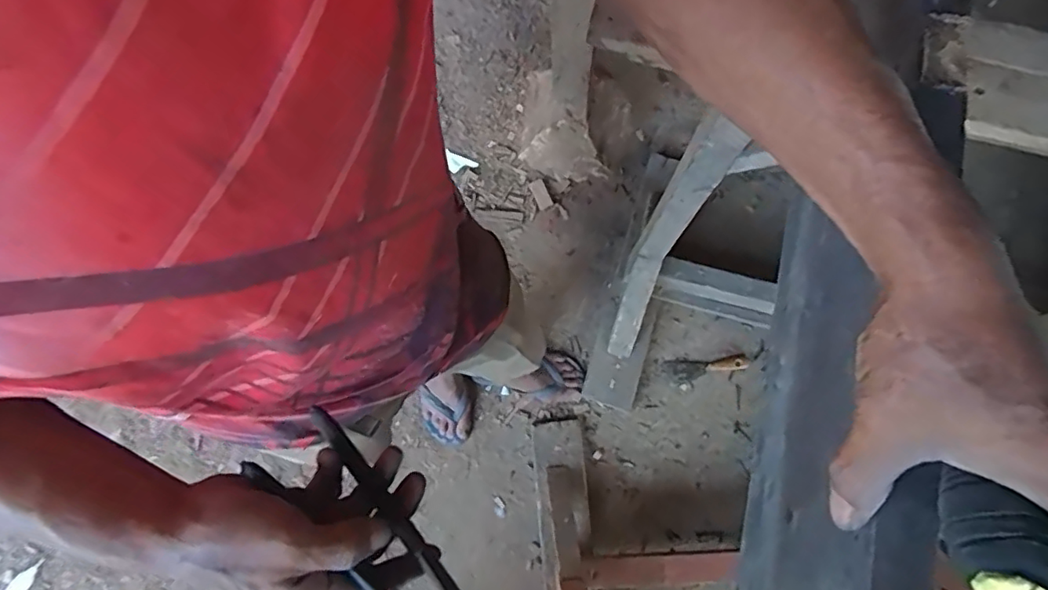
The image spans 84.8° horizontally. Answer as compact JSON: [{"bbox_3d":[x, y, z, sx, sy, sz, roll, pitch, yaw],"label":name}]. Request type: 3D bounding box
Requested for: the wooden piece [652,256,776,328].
[{"bbox_3d":[0.417,-0.002,1.253,0.264,0.127,0.073,14,77,6],"label":"wooden piece"}]

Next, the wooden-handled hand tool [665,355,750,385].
[{"bbox_3d":[0.409,0.166,1.284,0.185,0.022,0.050,-6,78,-2],"label":"wooden-handled hand tool"}]

